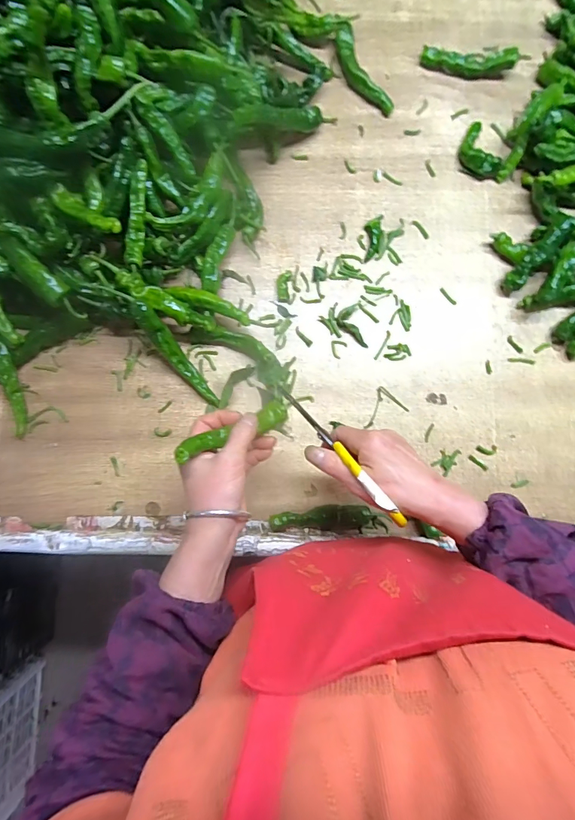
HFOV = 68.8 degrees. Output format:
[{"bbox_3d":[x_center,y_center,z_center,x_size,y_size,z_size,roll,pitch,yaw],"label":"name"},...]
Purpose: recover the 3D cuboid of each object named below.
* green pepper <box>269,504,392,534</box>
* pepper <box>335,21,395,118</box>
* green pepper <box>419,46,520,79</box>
[{"bbox_3d":[0.051,0.131,0.508,0.141,0.021,0.033,0,85,-1],"label":"green pepper"},{"bbox_3d":[0.098,-0.450,0.560,0.031,0.021,0.128,-28,86,-3],"label":"pepper"},{"bbox_3d":[0.241,-0.466,0.559,0.122,0.032,0.021,7,85,0],"label":"green pepper"}]

